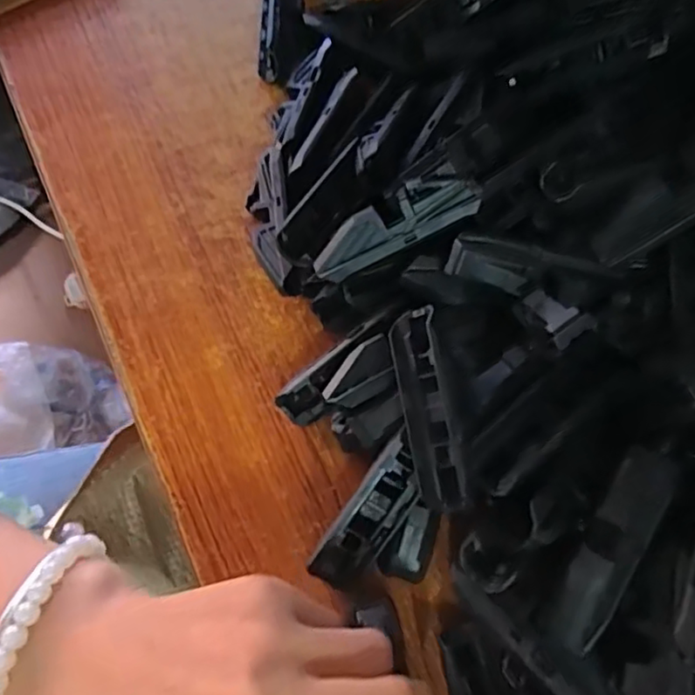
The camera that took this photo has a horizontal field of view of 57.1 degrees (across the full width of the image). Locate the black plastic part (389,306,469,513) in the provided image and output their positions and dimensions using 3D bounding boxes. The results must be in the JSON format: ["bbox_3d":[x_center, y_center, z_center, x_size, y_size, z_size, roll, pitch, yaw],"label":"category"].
[{"bbox_3d":[0.029,0.022,0.235,0.016,0.016,0.072,-8,71,-5],"label":"black plastic part"}]

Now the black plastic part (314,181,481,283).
[{"bbox_3d":[0.018,-0.050,0.260,0.070,0.006,0.021,-24,72,9],"label":"black plastic part"}]

